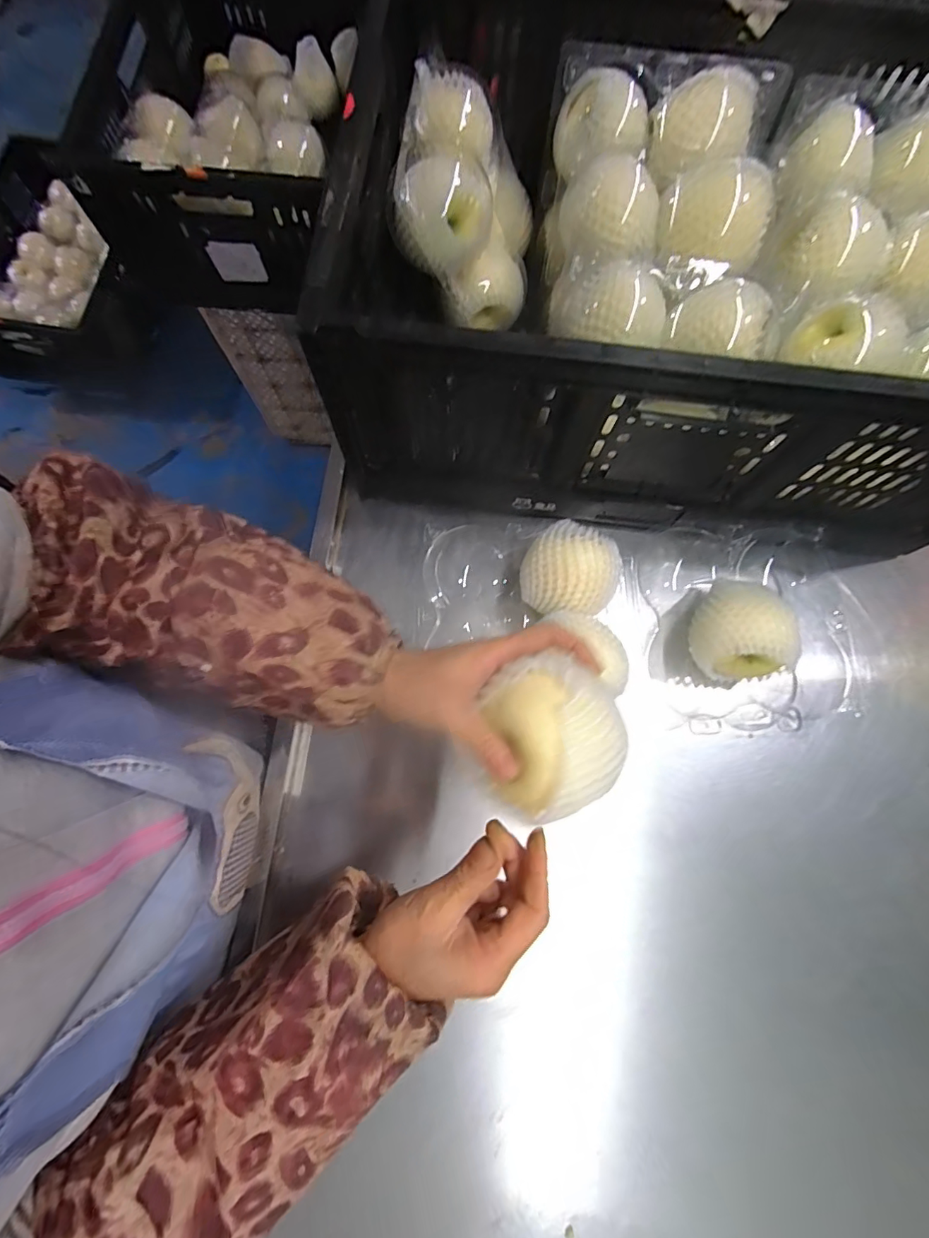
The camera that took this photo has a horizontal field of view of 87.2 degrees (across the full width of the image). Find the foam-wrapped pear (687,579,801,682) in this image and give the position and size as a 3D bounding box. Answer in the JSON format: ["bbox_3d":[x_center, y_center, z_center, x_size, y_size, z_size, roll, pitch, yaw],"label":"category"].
[{"bbox_3d":[0.257,0.011,0.454,0.080,0.075,0.088,9,77,1],"label":"foam-wrapped pear"}]

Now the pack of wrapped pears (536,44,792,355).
[{"bbox_3d":[0.167,-0.357,0.444,0.185,0.094,0.286,7,77,1],"label":"pack of wrapped pears"}]

